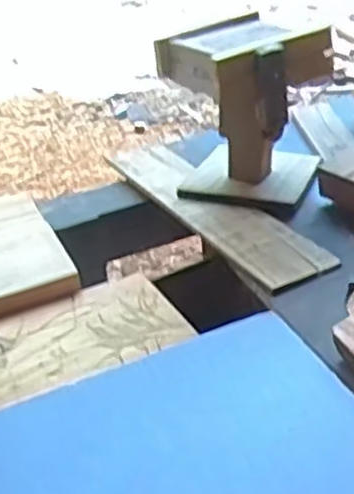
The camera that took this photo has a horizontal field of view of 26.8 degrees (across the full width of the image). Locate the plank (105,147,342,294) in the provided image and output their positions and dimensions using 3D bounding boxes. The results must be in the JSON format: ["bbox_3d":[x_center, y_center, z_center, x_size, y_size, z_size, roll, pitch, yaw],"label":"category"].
[{"bbox_3d":[0.032,-0.046,0.744,0.080,0.006,0.309,-20,37,-26],"label":"plank"}]

